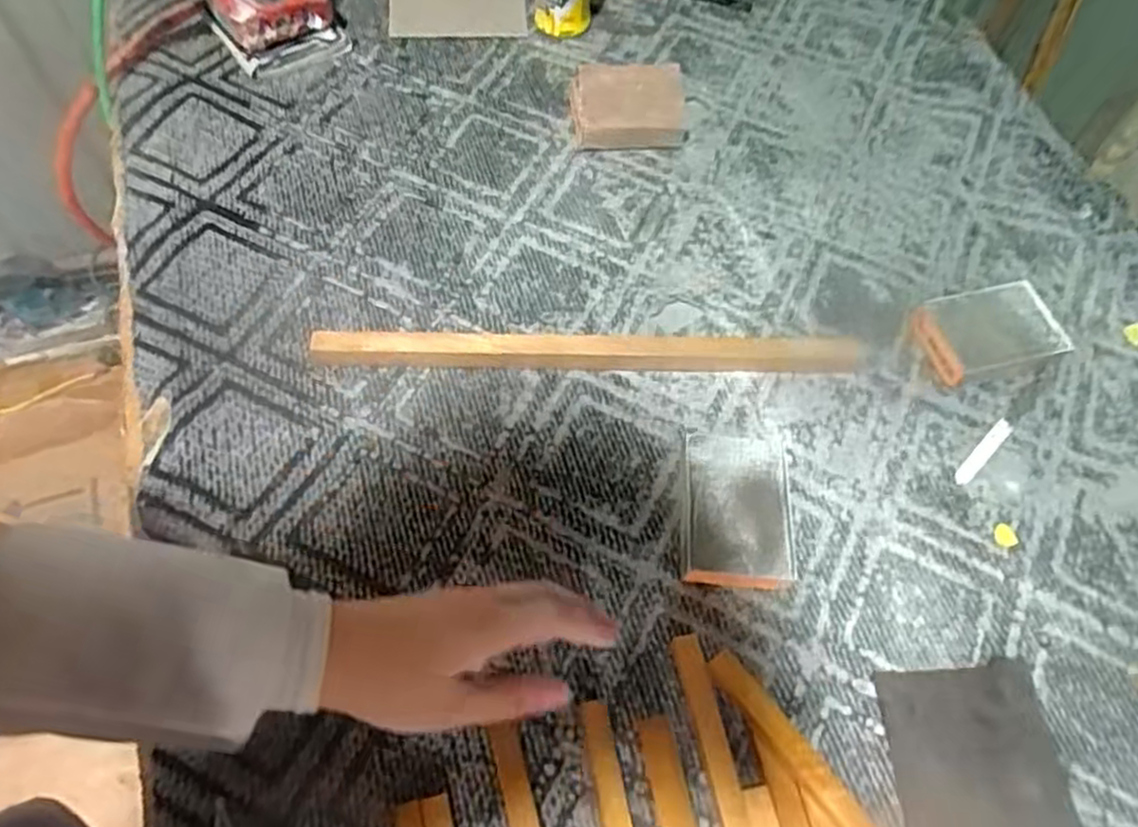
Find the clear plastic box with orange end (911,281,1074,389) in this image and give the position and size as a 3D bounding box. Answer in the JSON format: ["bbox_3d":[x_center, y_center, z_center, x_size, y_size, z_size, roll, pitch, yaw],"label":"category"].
[{"bbox_3d":[0.330,-0.066,0.580,0.104,0.030,0.071,-13,63,-11],"label":"clear plastic box with orange end"}]

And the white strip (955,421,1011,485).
[{"bbox_3d":[0.305,0.028,0.539,0.073,0.004,0.011,-38,70,-22],"label":"white strip"}]

